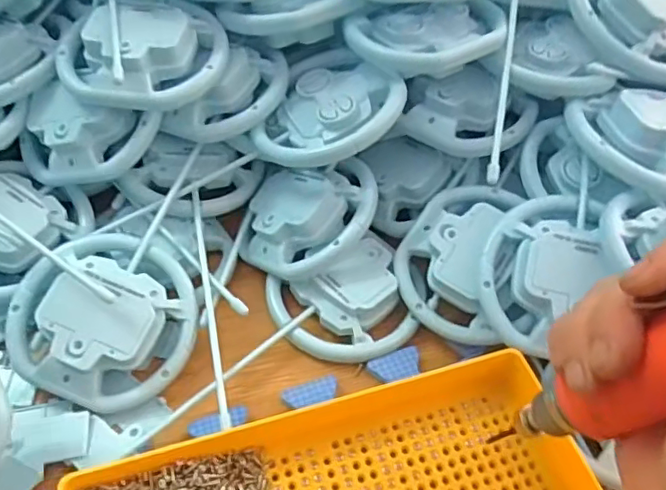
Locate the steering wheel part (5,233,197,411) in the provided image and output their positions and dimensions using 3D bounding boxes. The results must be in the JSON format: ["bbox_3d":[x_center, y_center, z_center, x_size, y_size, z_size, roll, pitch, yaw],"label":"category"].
[{"bbox_3d":[-0.133,0.043,0.346,0.104,0.043,0.104,10,62,-19],"label":"steering wheel part"}]

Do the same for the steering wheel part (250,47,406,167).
[{"bbox_3d":[-0.005,-0.084,0.387,0.093,0.024,0.086,-39,53,-6],"label":"steering wheel part"}]

